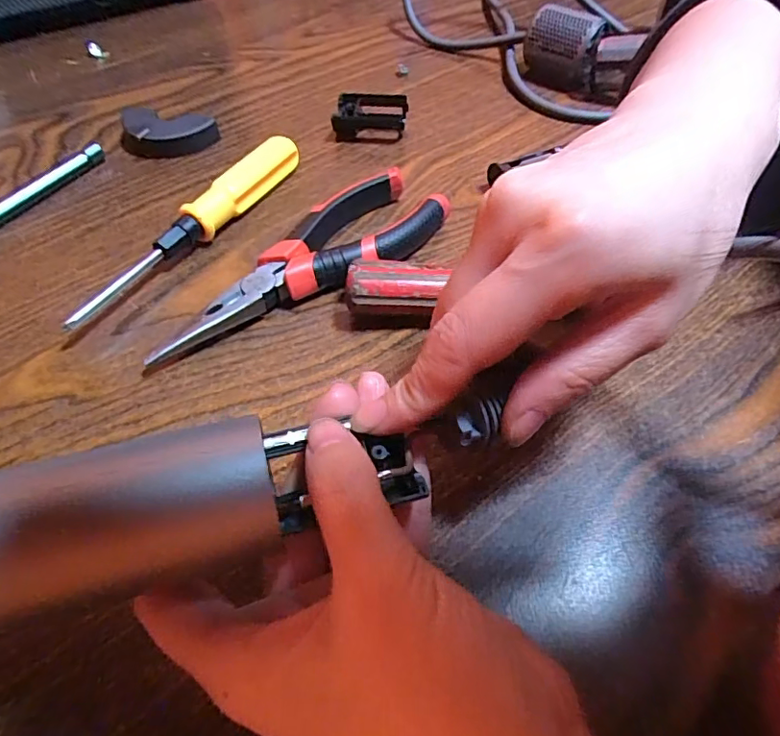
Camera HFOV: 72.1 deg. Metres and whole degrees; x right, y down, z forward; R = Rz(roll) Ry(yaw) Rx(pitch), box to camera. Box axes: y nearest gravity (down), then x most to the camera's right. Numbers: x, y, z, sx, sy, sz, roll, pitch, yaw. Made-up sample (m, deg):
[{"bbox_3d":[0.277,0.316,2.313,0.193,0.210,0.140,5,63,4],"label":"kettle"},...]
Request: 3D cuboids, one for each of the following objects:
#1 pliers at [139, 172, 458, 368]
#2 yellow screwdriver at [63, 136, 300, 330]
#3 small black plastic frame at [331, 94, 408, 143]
[{"bbox_3d":[-0.038,-0.046,0.253,0.047,0.019,0.152,38,63,25],"label":"pliers"},{"bbox_3d":[-0.100,-0.073,0.271,0.022,0.022,0.152,30,60,22],"label":"yellow screwdriver"},{"bbox_3d":[-0.013,-0.156,0.333,0.043,0.016,0.027,7,54,7],"label":"small black plastic frame"}]

